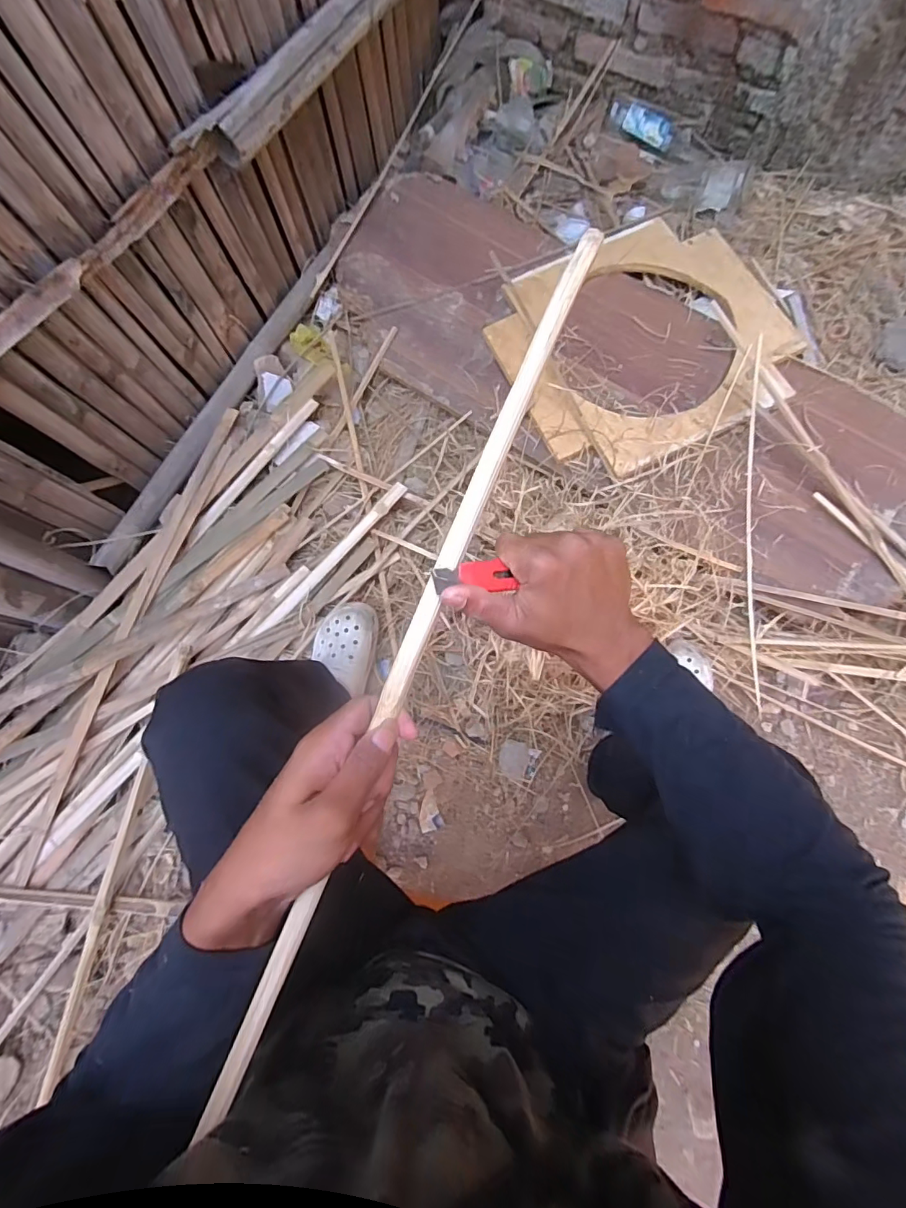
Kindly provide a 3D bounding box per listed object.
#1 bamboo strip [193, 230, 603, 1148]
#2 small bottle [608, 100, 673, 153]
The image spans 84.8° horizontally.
[{"bbox_3d":[-0.018,0.012,0.316,0.019,0.012,0.586,22,82,8],"label":"bamboo strip"},{"bbox_3d":[0.398,-1.023,1.055,0.149,0.038,0.053,28,76,9],"label":"small bottle"}]

